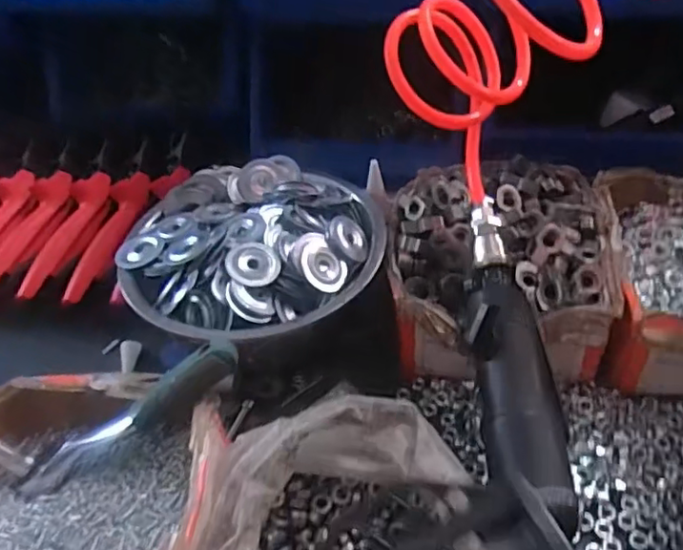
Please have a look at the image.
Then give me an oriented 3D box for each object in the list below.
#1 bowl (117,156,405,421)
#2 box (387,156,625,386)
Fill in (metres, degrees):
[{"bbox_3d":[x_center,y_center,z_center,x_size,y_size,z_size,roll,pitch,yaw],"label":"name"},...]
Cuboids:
[{"bbox_3d":[-0.062,-0.001,0.457,0.183,0.086,0.181,-10,43,-5],"label":"bowl"},{"bbox_3d":[0.111,-0.007,0.435,0.151,0.079,0.172,2,43,7],"label":"box"}]

